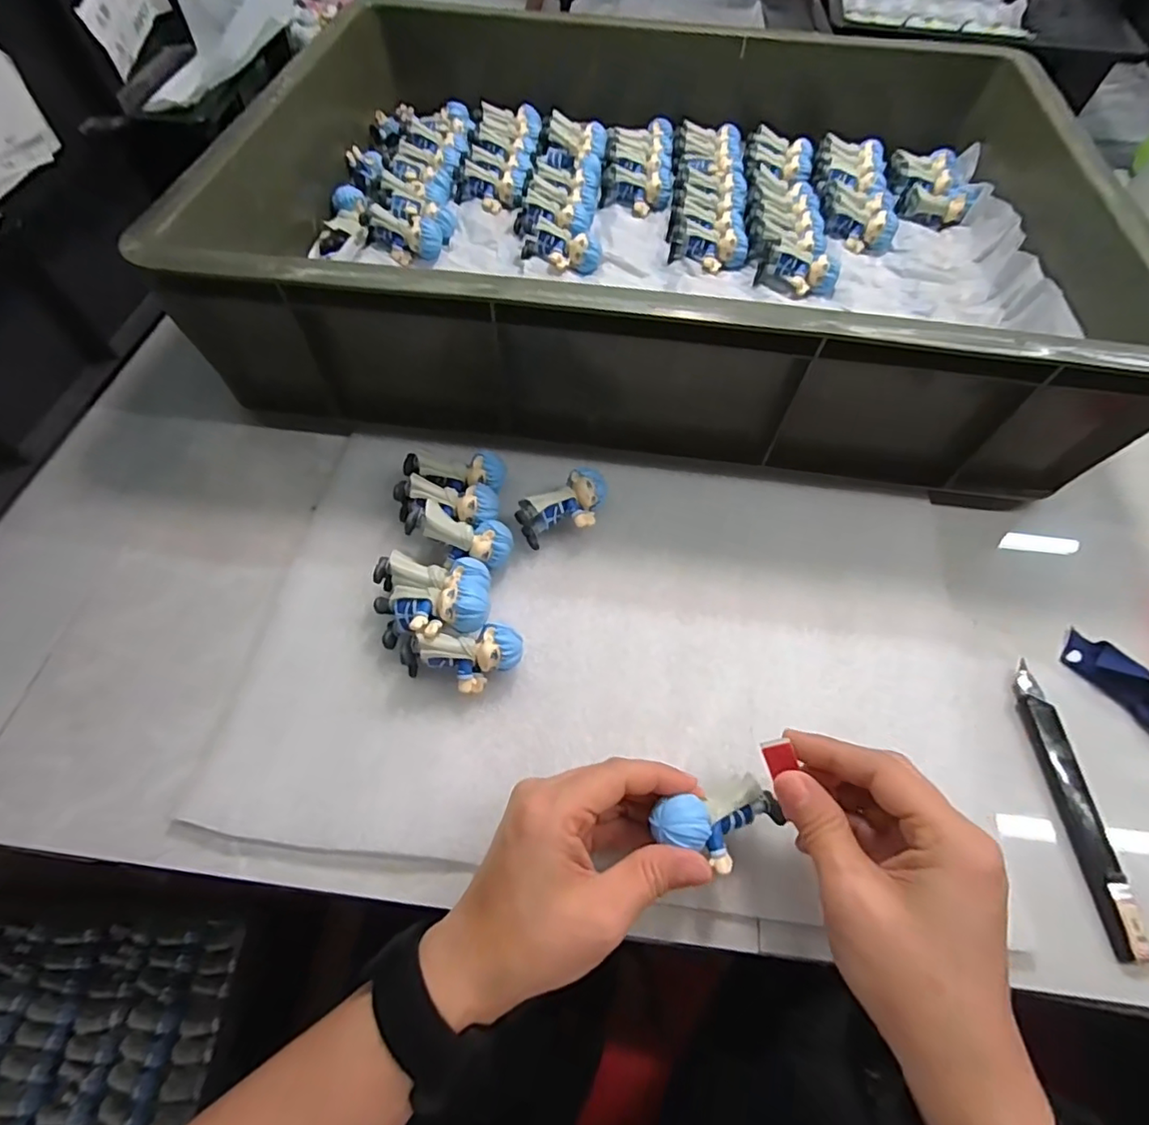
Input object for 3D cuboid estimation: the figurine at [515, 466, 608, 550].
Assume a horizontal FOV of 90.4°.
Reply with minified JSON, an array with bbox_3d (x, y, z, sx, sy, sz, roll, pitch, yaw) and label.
[{"bbox_3d":[-0.005,-0.033,0.363,0.060,0.027,0.033,-31,65,-17],"label":"figurine"}]

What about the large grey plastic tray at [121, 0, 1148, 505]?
[{"bbox_3d":[0.063,-0.282,0.448,0.588,0.122,0.414,7,60,3],"label":"large grey plastic tray"}]

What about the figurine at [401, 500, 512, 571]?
[{"bbox_3d":[-0.071,-0.017,0.341,0.067,0.033,0.034,22,62,-13],"label":"figurine"}]

